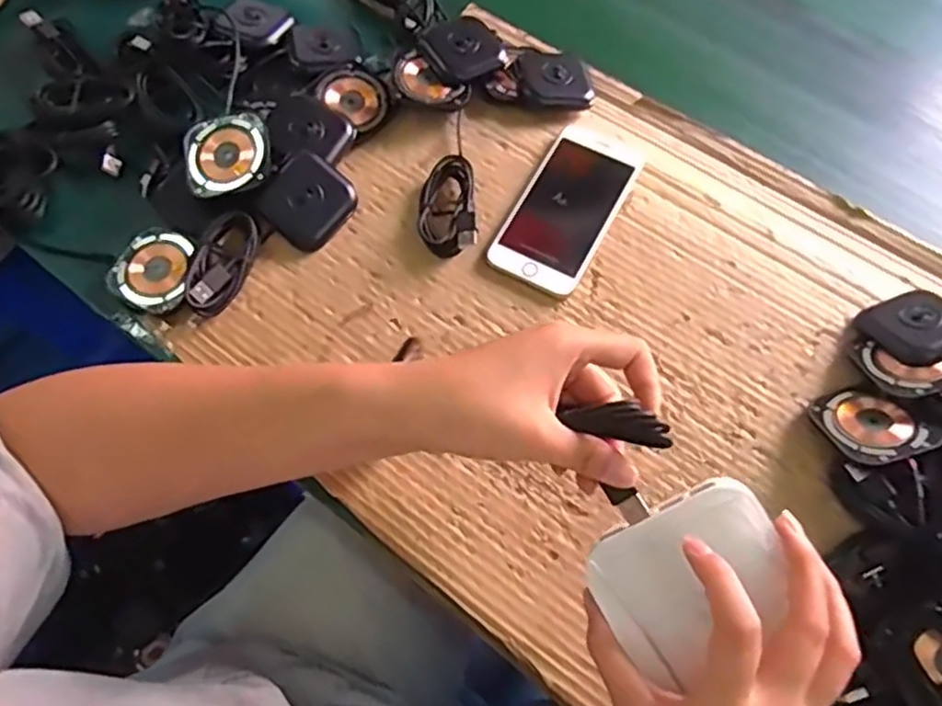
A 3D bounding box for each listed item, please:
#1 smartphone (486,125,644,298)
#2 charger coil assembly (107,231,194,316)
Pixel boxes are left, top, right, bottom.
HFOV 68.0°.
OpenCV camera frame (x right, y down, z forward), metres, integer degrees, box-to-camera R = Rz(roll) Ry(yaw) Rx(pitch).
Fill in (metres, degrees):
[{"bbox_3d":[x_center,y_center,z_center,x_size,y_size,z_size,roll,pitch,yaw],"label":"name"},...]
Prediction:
[{"bbox_3d":[0.068,-0.104,0.497,0.066,0.013,0.133,27,69,11],"label":"smartphone"},{"bbox_3d":[-0.217,-0.058,0.477,0.051,0.008,0.056,0,66,0],"label":"charger coil assembly"}]

